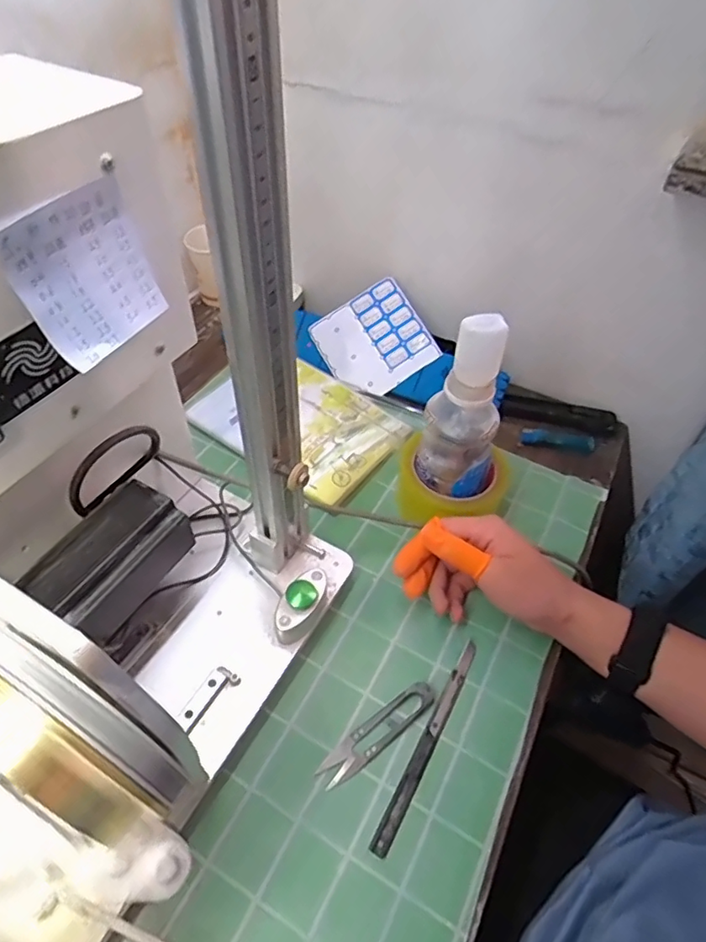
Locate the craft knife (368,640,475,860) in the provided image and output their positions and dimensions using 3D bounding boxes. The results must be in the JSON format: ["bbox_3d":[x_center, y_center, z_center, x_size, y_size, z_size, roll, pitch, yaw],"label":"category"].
[{"bbox_3d":[0.057,0.195,0.405,0.011,0.004,0.163,25,54,18],"label":"craft knife"}]

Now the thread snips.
[{"bbox_3d":[0.019,0.190,0.405,0.099,0.009,0.022,-31,58,-25],"label":"thread snips"}]

